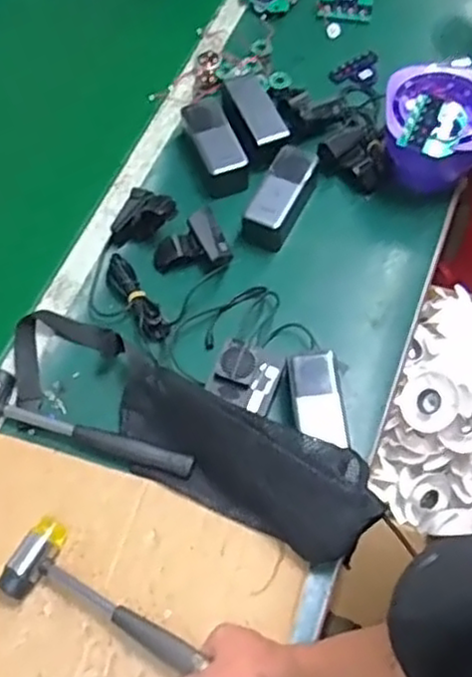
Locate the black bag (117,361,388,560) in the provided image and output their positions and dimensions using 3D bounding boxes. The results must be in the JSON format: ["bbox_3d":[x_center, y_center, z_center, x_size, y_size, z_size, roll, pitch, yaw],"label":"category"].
[{"bbox_3d":[-0.001,0.117,0.702,0.292,0.088,0.096,26,64,14],"label":"black bag"}]

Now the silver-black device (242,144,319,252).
[{"bbox_3d":[0.057,-0.180,0.888,0.059,0.035,0.142,23,64,12],"label":"silver-black device"}]

